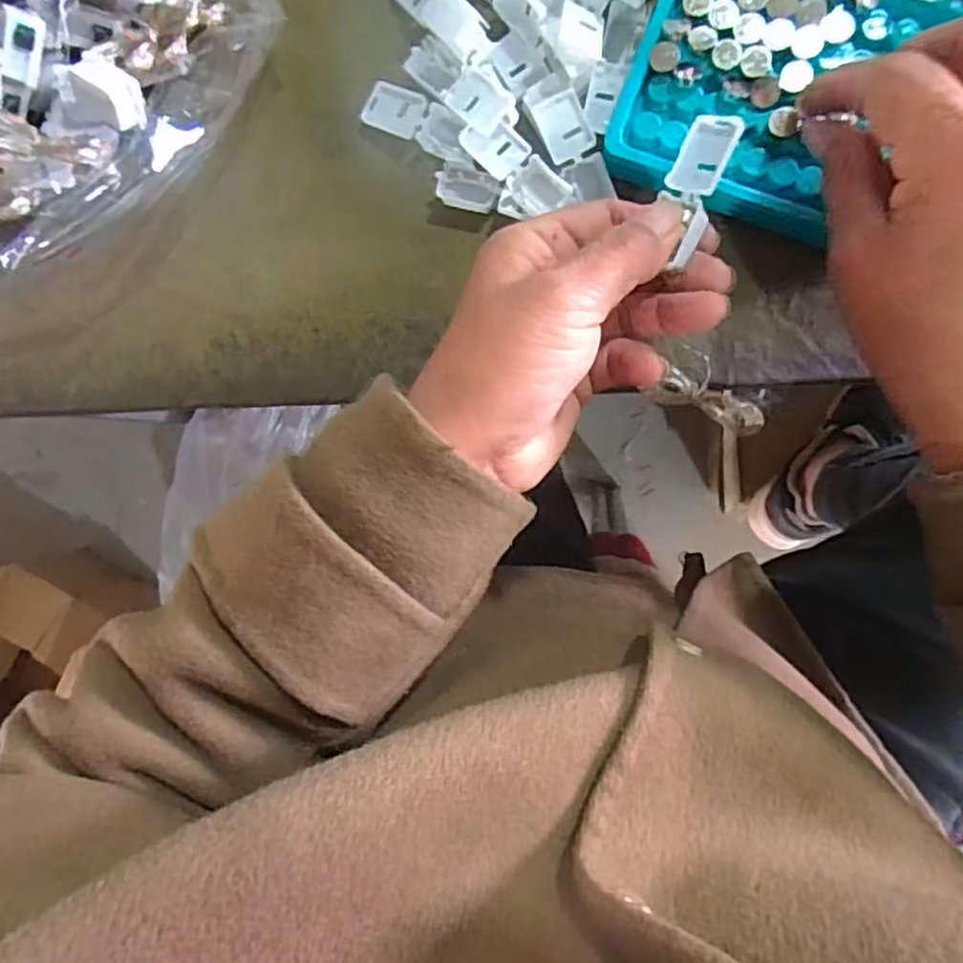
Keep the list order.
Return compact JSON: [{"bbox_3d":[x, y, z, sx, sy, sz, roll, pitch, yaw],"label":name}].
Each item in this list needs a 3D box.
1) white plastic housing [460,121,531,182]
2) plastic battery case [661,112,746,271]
[{"bbox_3d":[0.006,-0.144,0.293,0.027,0.011,0.019,41,98,5],"label":"white plastic housing"},{"bbox_3d":[0.077,-0.106,0.244,0.020,0.012,0.050,12,91,9],"label":"plastic battery case"}]

